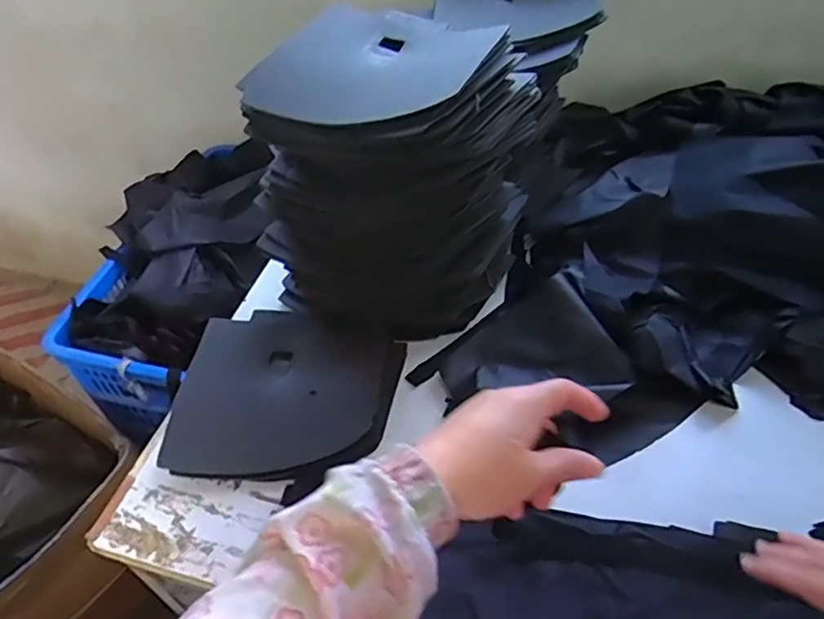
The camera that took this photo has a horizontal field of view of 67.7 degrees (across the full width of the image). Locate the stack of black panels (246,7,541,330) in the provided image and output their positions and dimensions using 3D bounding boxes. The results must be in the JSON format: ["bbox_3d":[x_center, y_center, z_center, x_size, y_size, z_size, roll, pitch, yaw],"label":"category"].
[{"bbox_3d":[-0.020,-0.146,0.700,0.239,0.284,0.221,25,53,25],"label":"stack of black panels"}]

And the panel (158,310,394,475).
[{"bbox_3d":[-0.139,0.080,0.681,0.218,0.027,0.209,2,47,6],"label":"panel"}]

